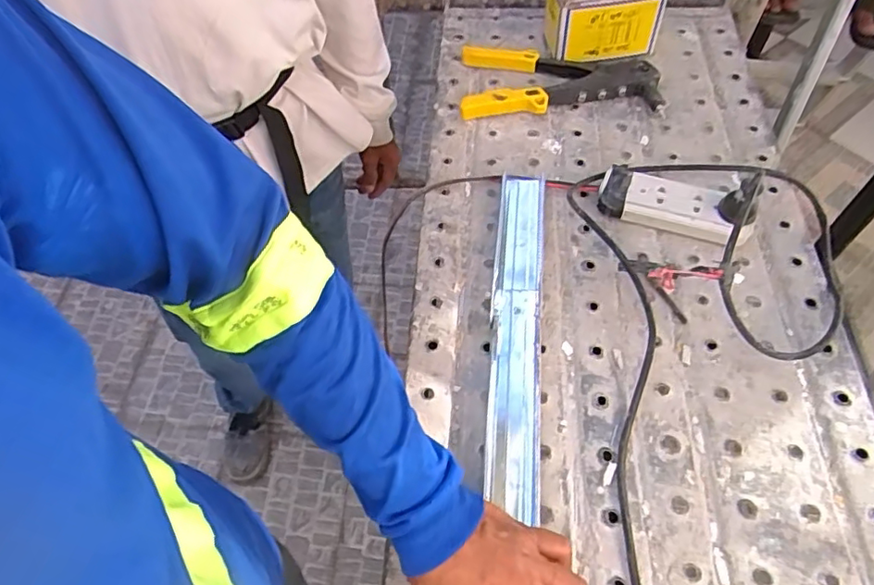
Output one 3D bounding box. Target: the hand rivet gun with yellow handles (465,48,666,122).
[{"bbox_3d":[0.154,-0.269,0.735,0.241,0.031,0.117,0,57,3],"label":"hand rivet gun with yellow handles"}]

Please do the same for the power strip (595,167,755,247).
[{"bbox_3d":[0.258,-0.095,0.633,0.155,0.029,0.064,19,59,15],"label":"power strip"}]

